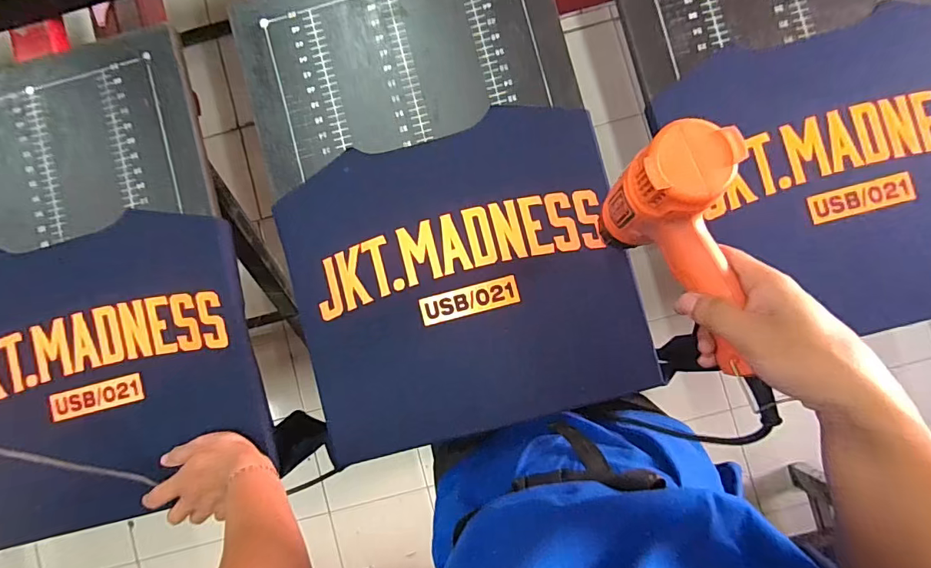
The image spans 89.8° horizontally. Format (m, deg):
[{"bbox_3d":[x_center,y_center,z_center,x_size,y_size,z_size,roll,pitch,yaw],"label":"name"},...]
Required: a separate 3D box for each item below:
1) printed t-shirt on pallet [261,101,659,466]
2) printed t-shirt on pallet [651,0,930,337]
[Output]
[{"bbox_3d":[-0.007,-0.001,0.569,0.390,0.032,0.355,-15,87,2],"label":"printed t-shirt on pallet"},{"bbox_3d":[0.459,-0.129,0.543,0.376,0.015,0.348,-15,87,2],"label":"printed t-shirt on pallet"}]

